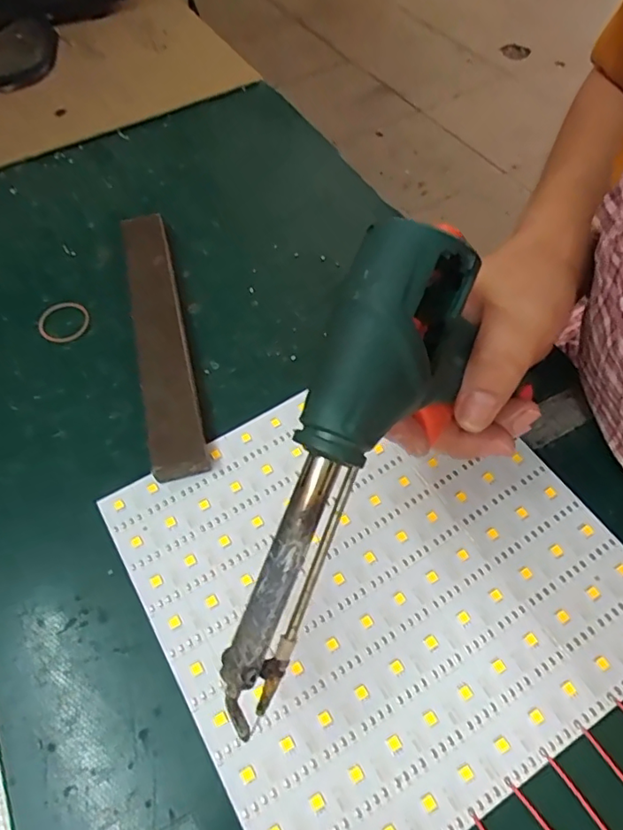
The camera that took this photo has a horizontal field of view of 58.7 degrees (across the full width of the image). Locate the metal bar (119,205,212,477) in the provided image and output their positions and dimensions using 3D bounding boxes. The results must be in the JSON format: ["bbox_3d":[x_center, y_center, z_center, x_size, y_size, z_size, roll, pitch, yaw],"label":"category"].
[{"bbox_3d":[-0.098,-0.054,0.353,0.032,0.018,0.210,-13,58,-8],"label":"metal bar"}]

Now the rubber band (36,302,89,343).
[{"bbox_3d":[-0.164,-0.063,0.367,0.032,0.004,0.032,0,57,0],"label":"rubber band"}]

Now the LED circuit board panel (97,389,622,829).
[{"bbox_3d":[0.031,0.074,0.275,0.209,0.011,0.209,-28,61,-16],"label":"LED circuit board panel"}]

